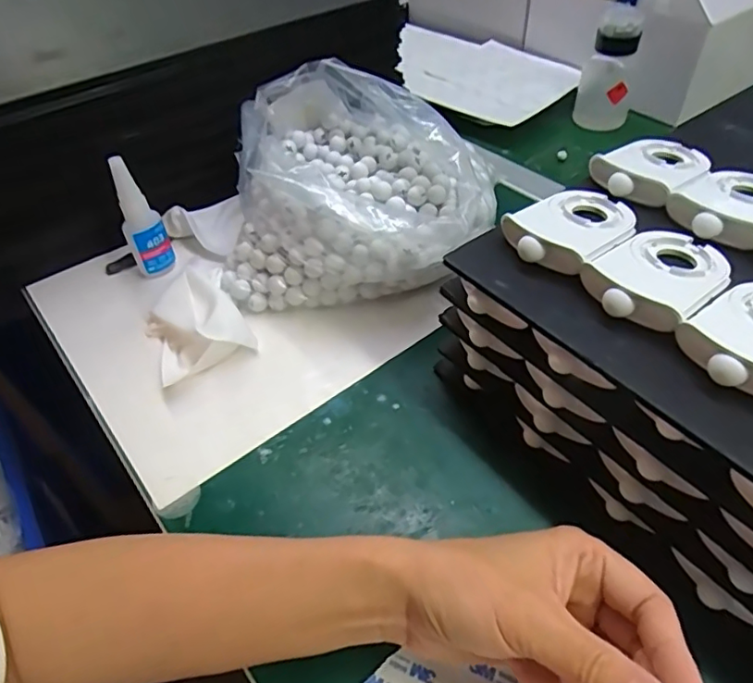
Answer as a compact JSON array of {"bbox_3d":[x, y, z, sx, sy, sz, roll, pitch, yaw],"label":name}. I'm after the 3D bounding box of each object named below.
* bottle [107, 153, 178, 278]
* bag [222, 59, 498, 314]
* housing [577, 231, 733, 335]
[{"bbox_3d":[-0.200,-0.101,0.473,0.033,0.104,0.025,-24,50,-19],"label":"bottle"},{"bbox_3d":[-0.014,-0.140,0.494,0.212,0.109,0.223,2,47,5],"label":"bag"},{"bbox_3d":[0.157,-0.040,0.308,0.090,0.017,0.058,-34,54,-26],"label":"housing"}]

